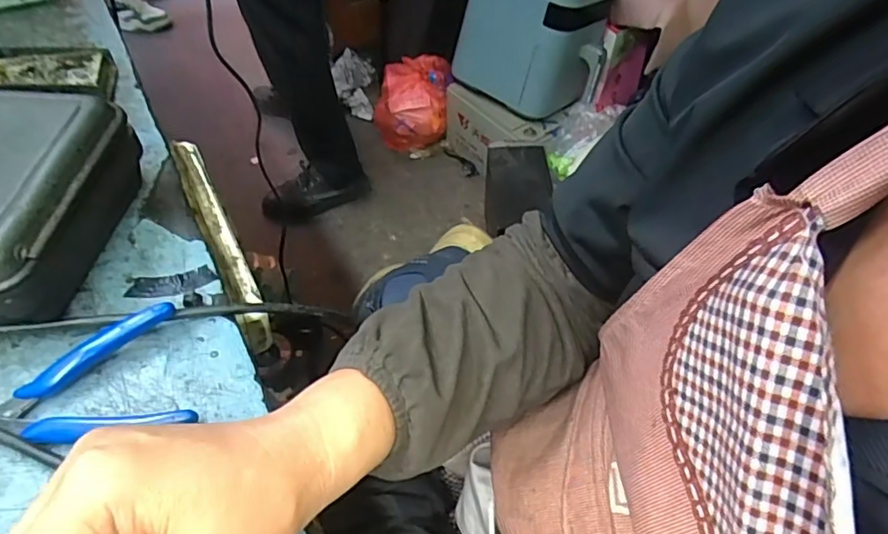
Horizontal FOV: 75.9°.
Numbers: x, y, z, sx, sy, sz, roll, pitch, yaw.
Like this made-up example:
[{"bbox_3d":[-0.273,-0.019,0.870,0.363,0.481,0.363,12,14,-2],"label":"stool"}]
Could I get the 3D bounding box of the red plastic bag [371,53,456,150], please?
[{"bbox_3d":[-0.092,-0.509,1.738,0.224,0.187,0.240,2,50,-1],"label":"red plastic bag"}]

